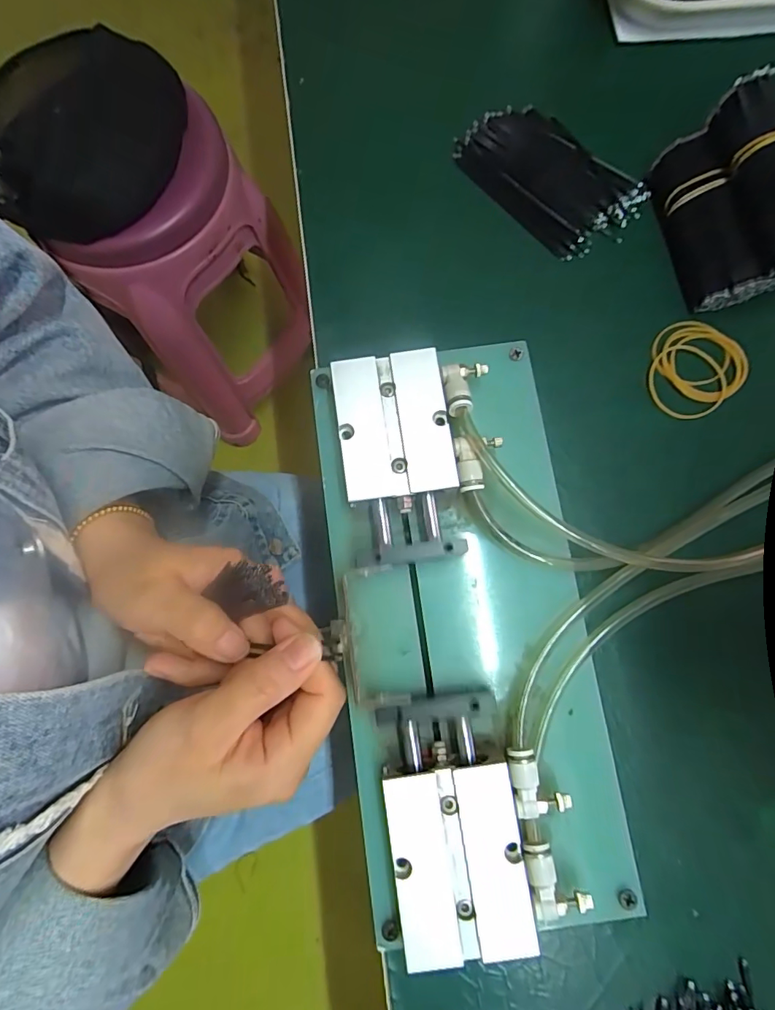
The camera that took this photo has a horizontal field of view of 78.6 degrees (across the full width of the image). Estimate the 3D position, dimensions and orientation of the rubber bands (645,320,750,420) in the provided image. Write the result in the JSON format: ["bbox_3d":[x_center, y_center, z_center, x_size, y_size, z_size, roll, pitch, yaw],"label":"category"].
[{"bbox_3d":[0.177,-0.077,0.274,0.053,0.007,0.058,0,79,1],"label":"rubber bands"}]

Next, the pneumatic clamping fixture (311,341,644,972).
[{"bbox_3d":[0.036,0.054,0.230,0.115,0.034,0.265,-9,79,-1],"label":"pneumatic clamping fixture"}]

